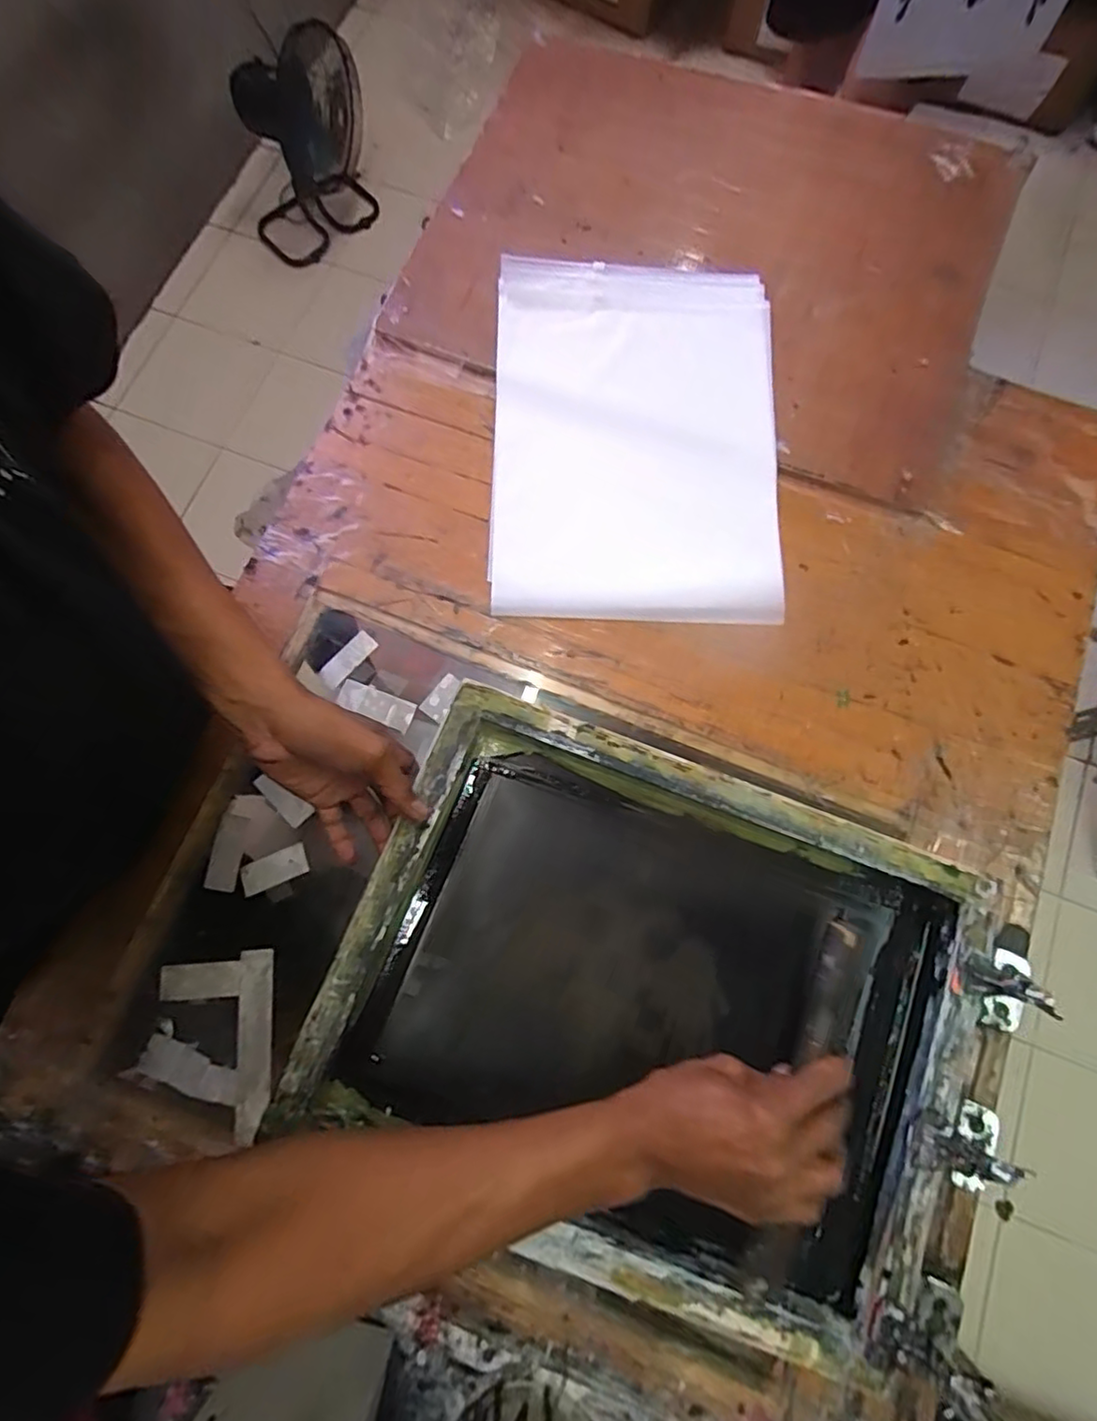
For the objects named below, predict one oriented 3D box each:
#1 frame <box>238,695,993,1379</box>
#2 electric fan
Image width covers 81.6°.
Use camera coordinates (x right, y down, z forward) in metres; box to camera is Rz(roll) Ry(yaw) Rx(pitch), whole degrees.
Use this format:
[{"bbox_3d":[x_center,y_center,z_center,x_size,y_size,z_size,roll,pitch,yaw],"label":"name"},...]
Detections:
[{"bbox_3d":[0.074,0.214,0.480,0.435,0.066,0.354,23,80,4],"label":"frame"},{"bbox_3d":[-0.559,-1.262,1.432,0.303,0.344,0.226,-5,76,-1],"label":"electric fan"}]

